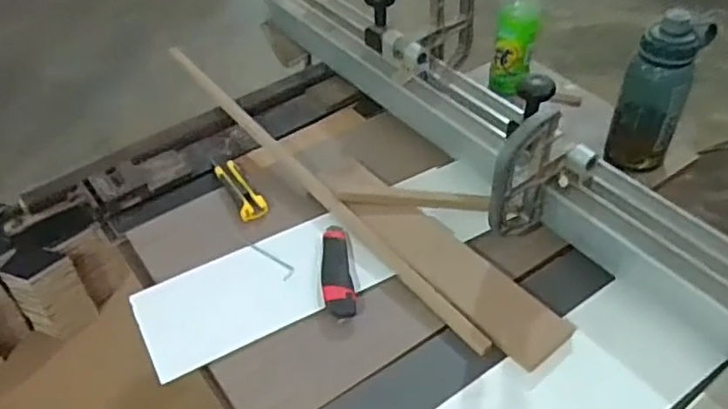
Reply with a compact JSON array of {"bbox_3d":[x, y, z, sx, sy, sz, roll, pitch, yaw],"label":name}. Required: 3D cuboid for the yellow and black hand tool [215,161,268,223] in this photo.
[{"bbox_3d":[-0.182,-0.021,0.967,0.039,0.021,0.122,-23,47,-19],"label":"yellow and black hand tool"}]

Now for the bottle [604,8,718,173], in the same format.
[{"bbox_3d":[0.407,-0.156,0.916,0.092,0.227,0.082,19,48,22],"label":"bottle"}]

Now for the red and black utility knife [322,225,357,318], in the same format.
[{"bbox_3d":[-0.036,0.084,0.857,0.038,0.019,0.145,-8,44,-4],"label":"red and black utility knife"}]

